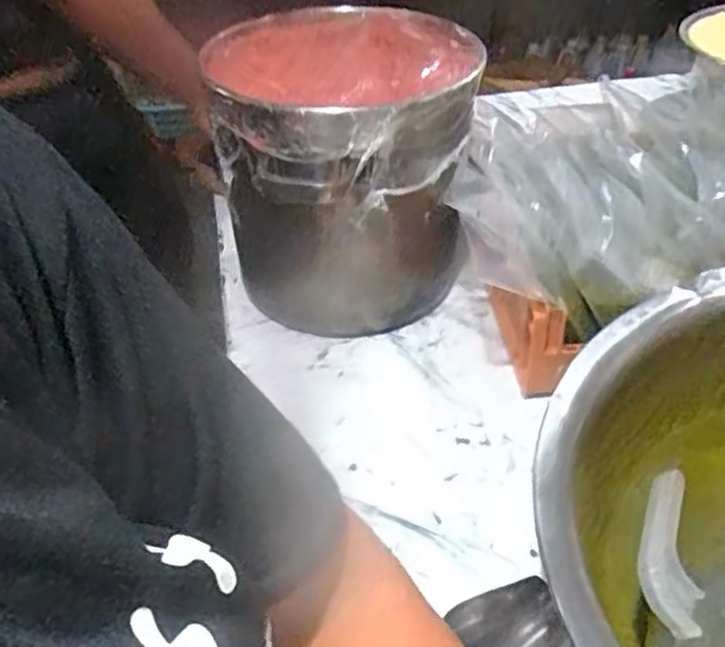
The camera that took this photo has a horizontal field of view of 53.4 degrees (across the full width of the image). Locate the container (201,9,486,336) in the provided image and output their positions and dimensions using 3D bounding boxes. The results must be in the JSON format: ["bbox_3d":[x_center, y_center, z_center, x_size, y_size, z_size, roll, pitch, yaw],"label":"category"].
[{"bbox_3d":[-0.020,-0.248,0.784,0.283,0.097,0.280,-2,41,2],"label":"container"}]

